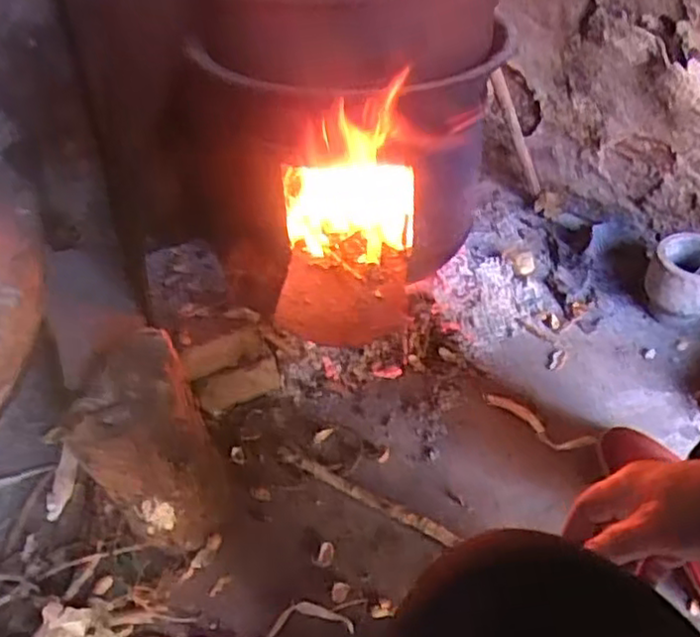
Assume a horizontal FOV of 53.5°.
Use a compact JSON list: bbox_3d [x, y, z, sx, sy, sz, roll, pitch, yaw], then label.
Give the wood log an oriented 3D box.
[{"bbox_3d":[-0.208,0.139,0.740,0.127,0.259,0.109,-17,46,-14],"label":"wood log"}]

